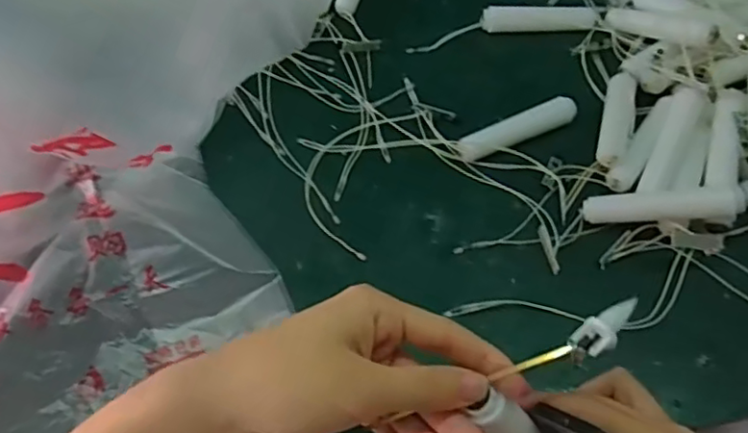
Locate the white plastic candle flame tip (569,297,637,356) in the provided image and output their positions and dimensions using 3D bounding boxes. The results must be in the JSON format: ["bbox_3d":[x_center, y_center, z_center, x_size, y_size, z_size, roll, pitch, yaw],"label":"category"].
[{"bbox_3d":[0.101,0.046,0.265,0.015,0.007,0.038,41,67,20],"label":"white plastic candle flame tip"}]

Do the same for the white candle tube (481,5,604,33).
[{"bbox_3d":[0.135,-0.159,0.495,0.095,0.016,0.022,0,59,0],"label":"white candle tube"}]

